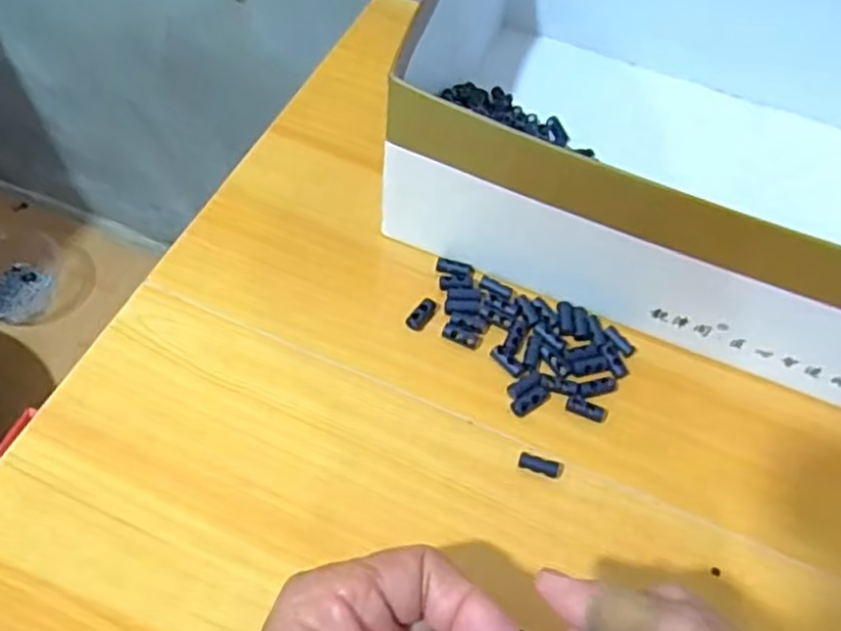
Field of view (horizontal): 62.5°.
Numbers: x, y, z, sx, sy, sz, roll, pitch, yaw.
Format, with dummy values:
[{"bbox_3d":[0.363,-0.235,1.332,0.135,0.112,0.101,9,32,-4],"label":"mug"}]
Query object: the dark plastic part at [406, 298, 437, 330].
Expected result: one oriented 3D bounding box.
[{"bbox_3d":[0.001,-0.001,0.366,0.009,0.004,0.019,35,62,16],"label":"dark plastic part"}]

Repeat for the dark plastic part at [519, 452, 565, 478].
[{"bbox_3d":[0.057,0.071,0.328,0.021,0.004,0.008,19,59,7],"label":"dark plastic part"}]

